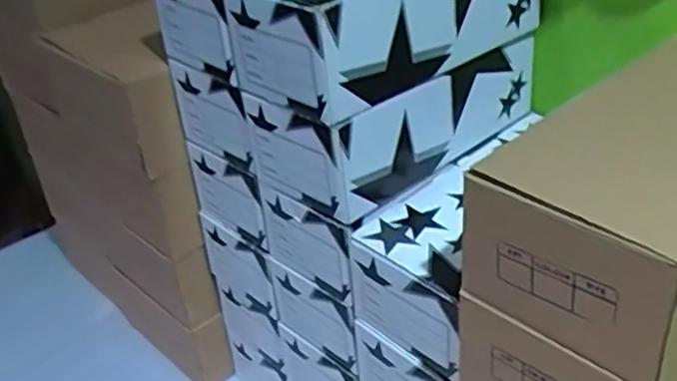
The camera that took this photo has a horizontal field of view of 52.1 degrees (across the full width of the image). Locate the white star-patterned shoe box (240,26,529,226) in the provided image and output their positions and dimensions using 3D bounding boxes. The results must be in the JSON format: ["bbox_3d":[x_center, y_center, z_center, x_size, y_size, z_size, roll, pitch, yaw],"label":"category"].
[{"bbox_3d":[0.061,-0.077,0.646,0.267,0.092,0.115,-27,40,-30],"label":"white star-patterned shoe box"}]

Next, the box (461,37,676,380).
[{"bbox_3d":[0.223,-0.002,0.480,0.264,0.109,0.135,-29,41,-32],"label":"box"}]

